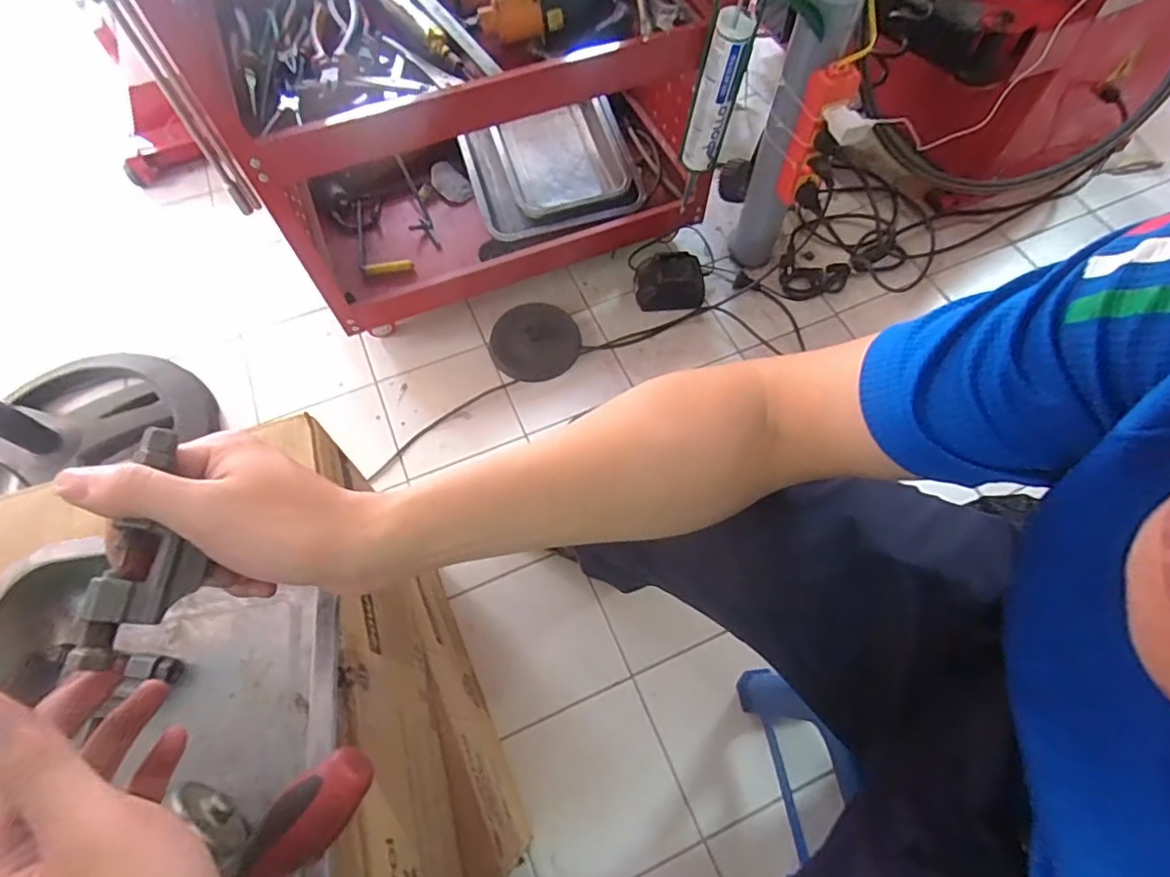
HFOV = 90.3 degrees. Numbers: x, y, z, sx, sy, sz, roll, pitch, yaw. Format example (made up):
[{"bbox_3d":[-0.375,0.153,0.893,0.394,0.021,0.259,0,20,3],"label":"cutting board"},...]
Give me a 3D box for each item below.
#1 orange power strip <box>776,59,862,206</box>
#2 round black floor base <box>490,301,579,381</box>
[{"bbox_3d":[0.328,-0.426,0.844,0.063,0.211,0.043,22,66,11],"label":"orange power strip"},{"bbox_3d":[-0.088,-0.174,1.021,0.152,0.022,0.151,0,64,1],"label":"round black floor base"}]

